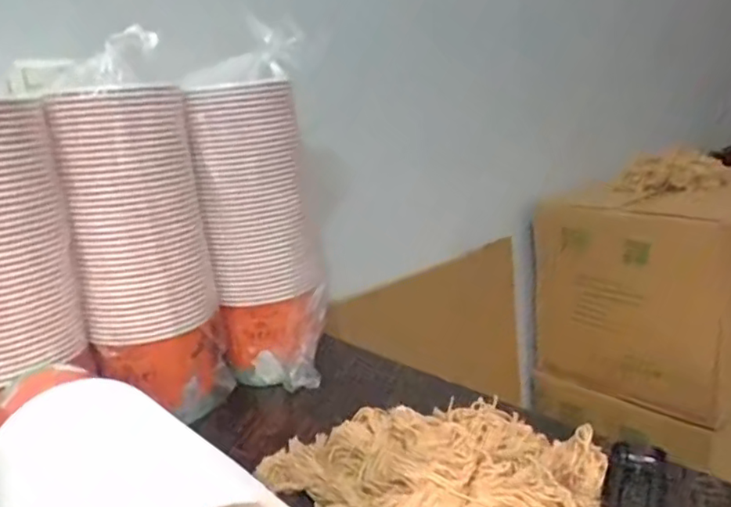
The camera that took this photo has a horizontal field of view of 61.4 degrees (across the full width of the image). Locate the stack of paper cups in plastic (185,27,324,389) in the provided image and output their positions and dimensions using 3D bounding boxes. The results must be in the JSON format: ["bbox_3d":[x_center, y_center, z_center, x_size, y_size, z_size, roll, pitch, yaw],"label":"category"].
[{"bbox_3d":[-0.135,-0.027,0.821,0.127,0.421,0.132,-3,14,11],"label":"stack of paper cups in plastic"}]

